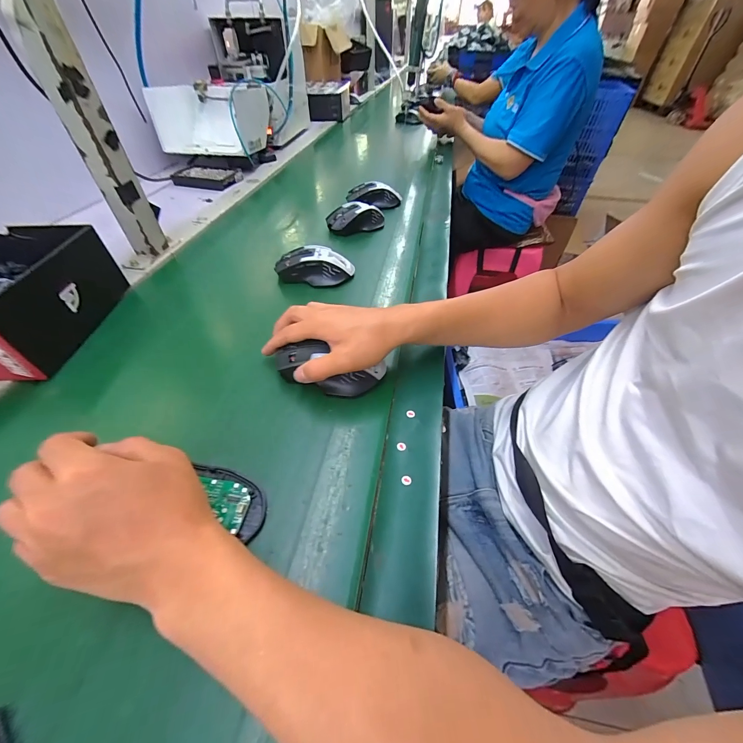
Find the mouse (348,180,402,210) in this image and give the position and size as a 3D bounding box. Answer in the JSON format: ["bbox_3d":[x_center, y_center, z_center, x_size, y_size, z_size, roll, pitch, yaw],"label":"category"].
[{"bbox_3d":[0.007,-0.361,0.658,0.114,0.041,0.055,-1,45,-5],"label":"mouse"}]

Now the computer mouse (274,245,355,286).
[{"bbox_3d":[-0.086,-0.159,0.480,0.115,0.040,0.062,-2,47,-2],"label":"computer mouse"}]

